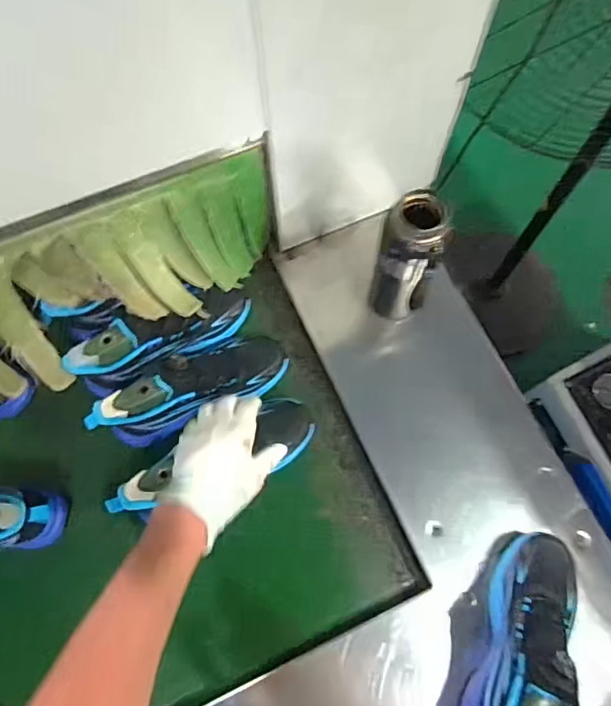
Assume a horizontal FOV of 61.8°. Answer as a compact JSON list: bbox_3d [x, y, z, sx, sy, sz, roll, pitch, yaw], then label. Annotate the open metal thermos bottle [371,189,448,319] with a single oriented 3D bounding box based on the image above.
[{"bbox_3d":[0.126,-0.113,0.689,0.067,0.237,0.076,2,71,1],"label":"open metal thermos bottle"}]

